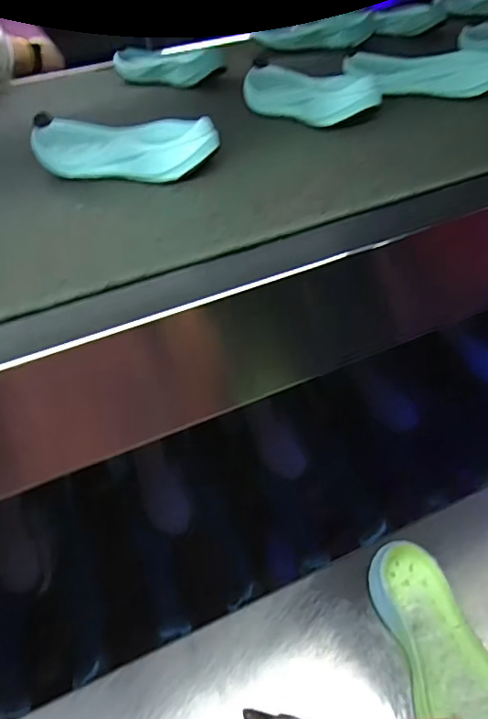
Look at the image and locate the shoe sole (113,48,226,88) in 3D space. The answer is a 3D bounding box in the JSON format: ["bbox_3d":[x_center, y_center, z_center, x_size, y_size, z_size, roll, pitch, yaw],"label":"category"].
[{"bbox_3d":[-0.119,-0.429,0.754,0.187,0.036,0.069,24,49,31],"label":"shoe sole"}]

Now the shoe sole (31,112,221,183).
[{"bbox_3d":[-0.122,-0.197,0.484,0.197,0.044,0.063,11,43,20],"label":"shoe sole"}]

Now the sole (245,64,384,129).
[{"bbox_3d":[0.063,-0.291,0.571,0.062,0.043,0.182,-27,44,-22],"label":"sole"}]

